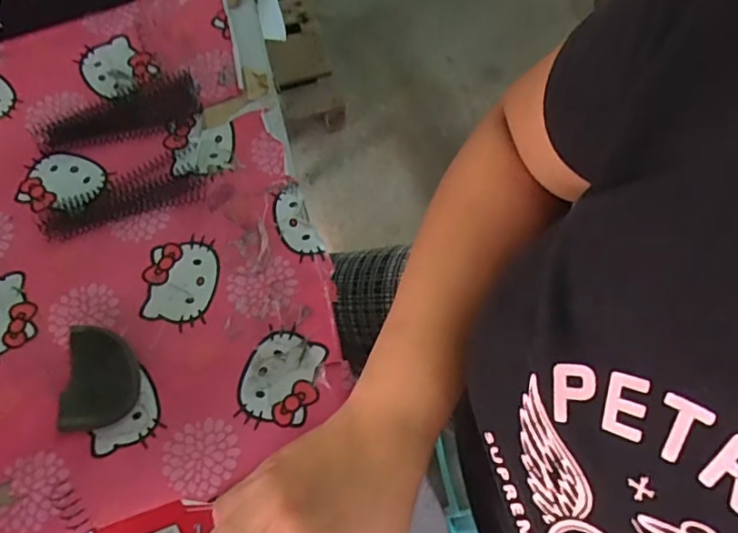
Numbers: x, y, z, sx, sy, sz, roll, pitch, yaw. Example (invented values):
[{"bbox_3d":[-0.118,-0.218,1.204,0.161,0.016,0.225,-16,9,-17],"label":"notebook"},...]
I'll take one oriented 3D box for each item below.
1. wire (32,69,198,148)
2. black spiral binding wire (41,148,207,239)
[{"bbox_3d":[-0.269,-0.162,0.595,0.170,0.016,0.059,-16,72,-5],"label":"wire"},{"bbox_3d":[-0.253,-0.073,0.567,0.163,0.008,0.061,-18,72,-5],"label":"black spiral binding wire"}]

